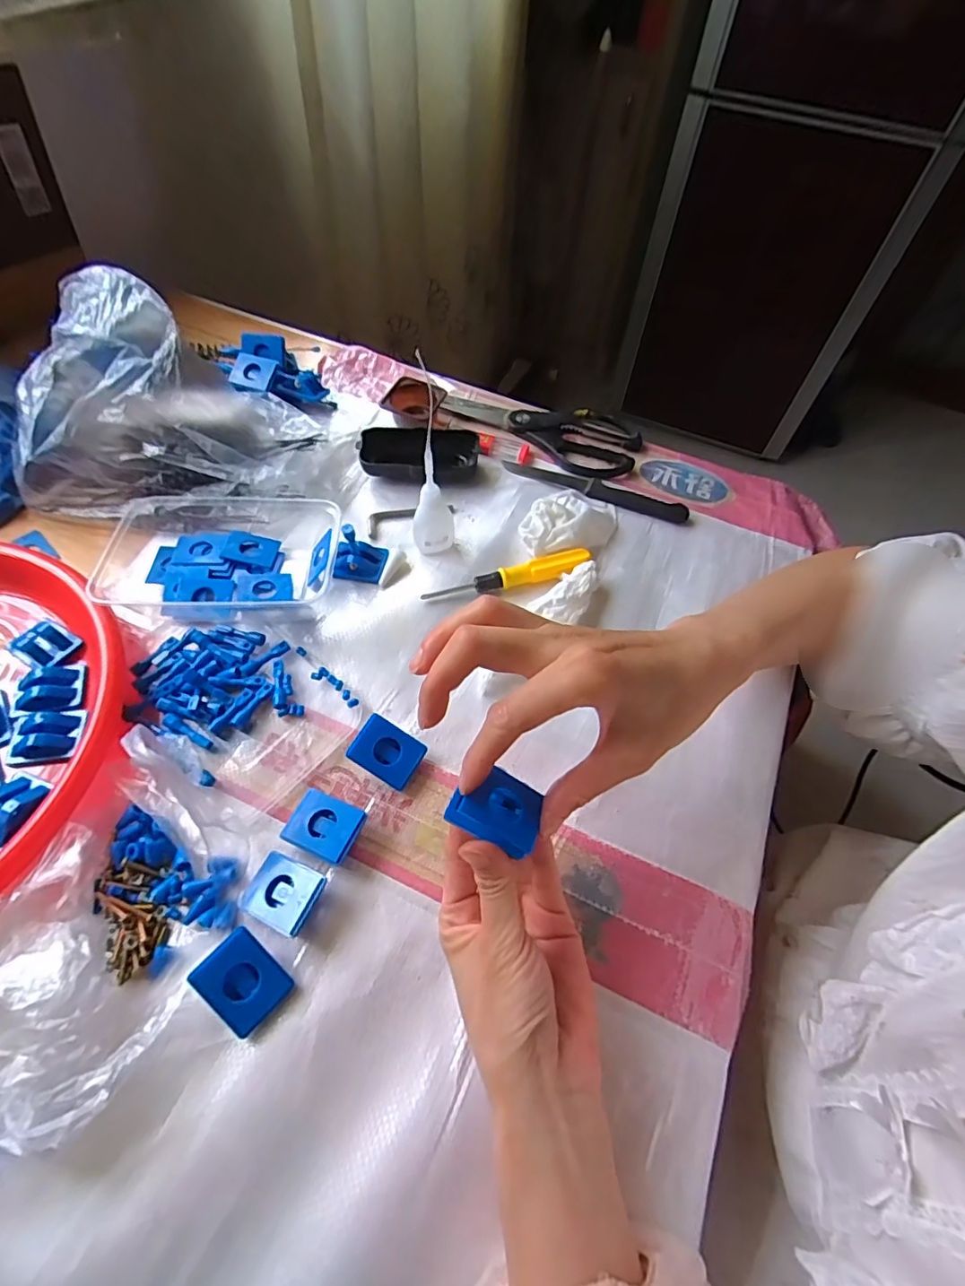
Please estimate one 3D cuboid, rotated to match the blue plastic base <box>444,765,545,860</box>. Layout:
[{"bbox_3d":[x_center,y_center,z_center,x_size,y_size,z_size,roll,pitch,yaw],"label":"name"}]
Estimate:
[{"bbox_3d":[0.006,0.083,0.275,0.041,0.015,0.034,32,47,-10],"label":"blue plastic base"}]

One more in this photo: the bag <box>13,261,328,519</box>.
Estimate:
[{"bbox_3d":[-0.258,-0.193,0.445,0.225,0.132,0.124,-1,58,-4],"label":"bag"}]

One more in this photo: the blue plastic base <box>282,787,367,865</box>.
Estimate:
[{"bbox_3d":[-0.097,0.114,0.339,0.043,0.017,0.034,21,59,10],"label":"blue plastic base"}]

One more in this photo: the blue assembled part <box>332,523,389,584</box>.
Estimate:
[{"bbox_3d":[-0.099,-0.072,0.445,0.039,0.030,0.035,11,58,4],"label":"blue assembled part"}]

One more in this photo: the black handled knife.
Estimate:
[{"bbox_3d":[0.104,-0.143,0.512,0.173,0.008,0.022,18,59,8],"label":"black handled knife"}]

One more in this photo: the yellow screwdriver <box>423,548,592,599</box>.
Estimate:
[{"bbox_3d":[0.022,-0.052,0.444,0.138,0.014,0.018,-17,61,-13],"label":"yellow screwdriver"}]

